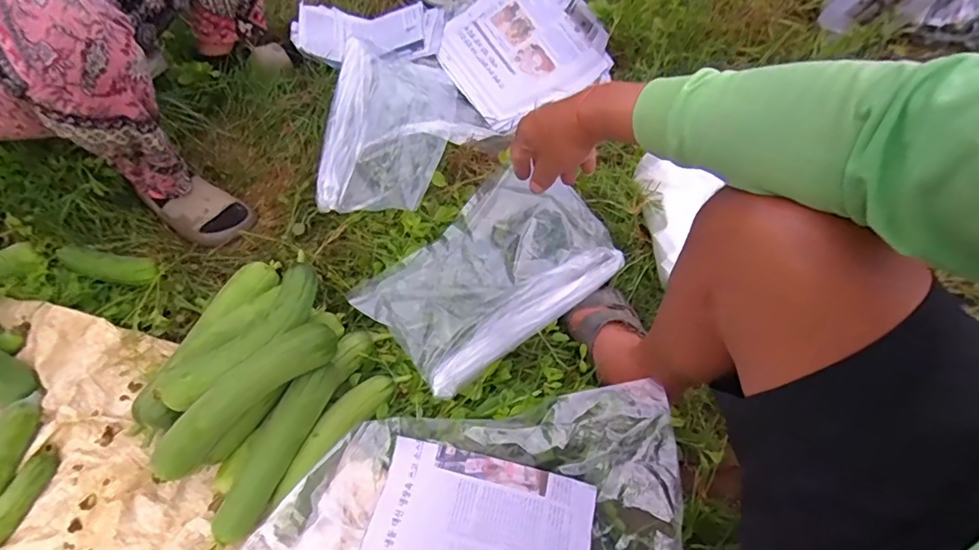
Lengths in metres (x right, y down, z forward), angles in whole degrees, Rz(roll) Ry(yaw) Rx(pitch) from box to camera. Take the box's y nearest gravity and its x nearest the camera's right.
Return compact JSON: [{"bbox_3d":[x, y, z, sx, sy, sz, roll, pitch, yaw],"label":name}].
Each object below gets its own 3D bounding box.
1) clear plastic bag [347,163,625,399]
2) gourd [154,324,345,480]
[{"bbox_3d":[0.003,-0.001,0.805,0.355,0.076,0.230,-34,66,-16],"label":"clear plastic bag"},{"bbox_3d":[-0.303,0.150,0.648,0.255,0.053,0.055,-39,68,-18],"label":"gourd"}]

